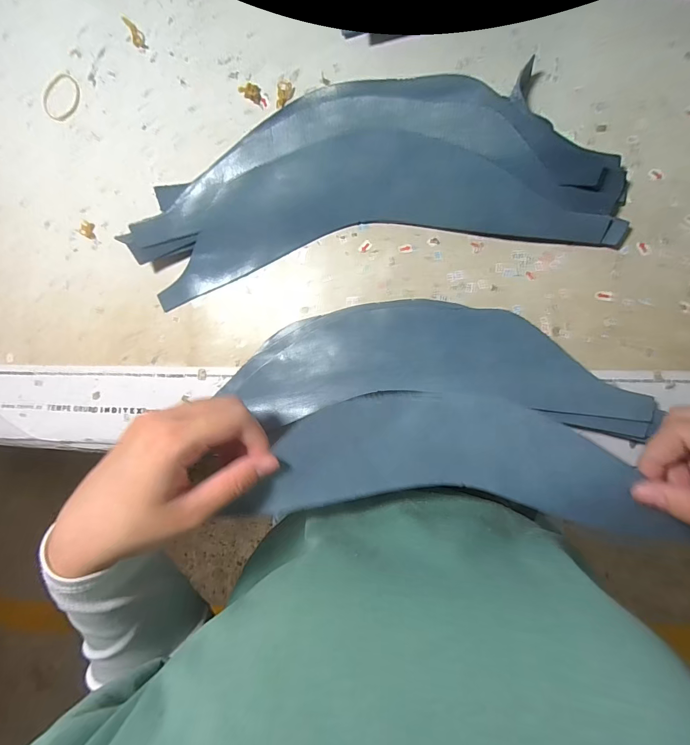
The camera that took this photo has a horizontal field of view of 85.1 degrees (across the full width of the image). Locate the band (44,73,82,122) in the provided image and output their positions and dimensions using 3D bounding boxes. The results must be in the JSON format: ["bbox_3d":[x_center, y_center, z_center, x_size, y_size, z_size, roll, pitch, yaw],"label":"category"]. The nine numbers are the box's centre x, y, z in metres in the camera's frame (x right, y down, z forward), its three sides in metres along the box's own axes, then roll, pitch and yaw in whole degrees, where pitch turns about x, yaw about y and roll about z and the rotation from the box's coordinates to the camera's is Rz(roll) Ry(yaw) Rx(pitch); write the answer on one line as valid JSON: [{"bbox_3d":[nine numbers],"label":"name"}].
[{"bbox_3d":[-0.252,-0.245,0.334,0.039,0.004,0.035,-44,84,6],"label":"band"}]

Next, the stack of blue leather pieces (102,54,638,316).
[{"bbox_3d":[0.007,-0.135,0.280,0.345,0.034,0.133,-10,88,8],"label":"stack of blue leather pieces"}]

